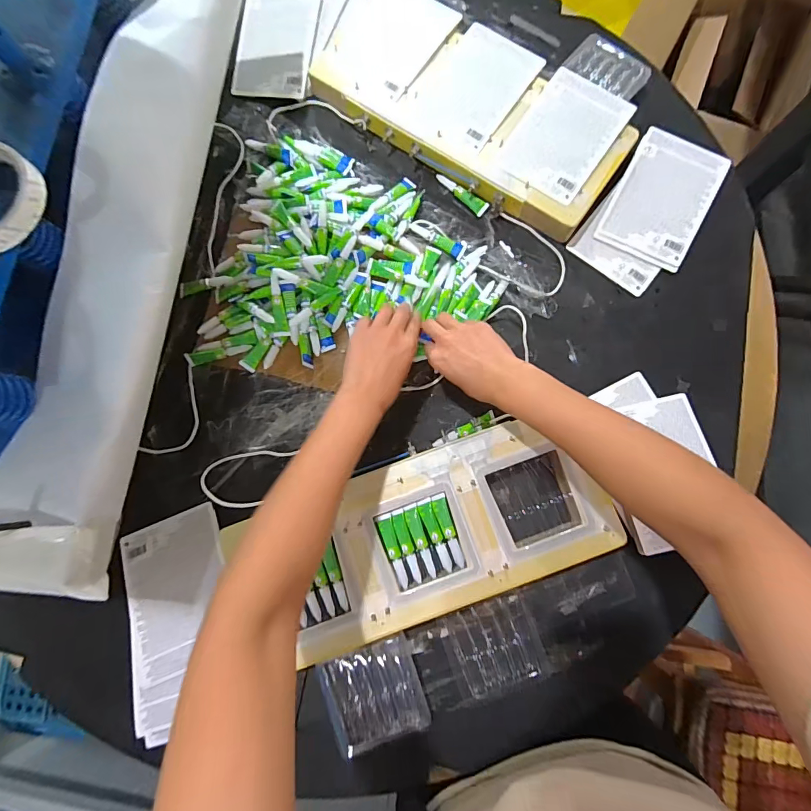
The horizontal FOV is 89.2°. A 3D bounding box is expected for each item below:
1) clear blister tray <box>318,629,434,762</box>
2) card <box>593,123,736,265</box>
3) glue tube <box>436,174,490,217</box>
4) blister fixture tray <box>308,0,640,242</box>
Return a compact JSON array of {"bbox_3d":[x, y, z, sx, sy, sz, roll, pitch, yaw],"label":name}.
[{"bbox_3d":[-0.033,0.321,0.454,0.103,0.012,0.101,-20,81,-1],"label":"clear blister tray"},{"bbox_3d":[0.344,-0.281,0.547,0.114,0.009,0.176,28,86,8],"label":"card"},{"bbox_3d":[0.075,-0.289,0.560,0.084,0.008,0.016,37,83,8],"label":"glue tube"},{"bbox_3d":[0.086,-0.410,0.559,0.428,0.032,0.198,33,84,7],"label":"blister fixture tray"}]

